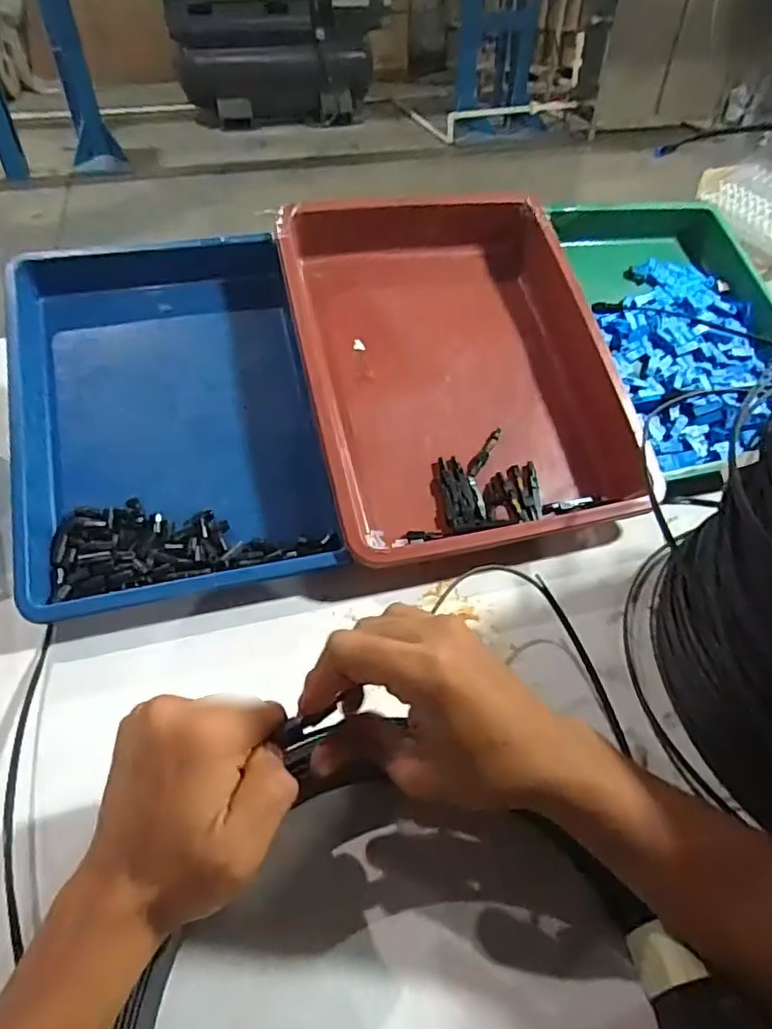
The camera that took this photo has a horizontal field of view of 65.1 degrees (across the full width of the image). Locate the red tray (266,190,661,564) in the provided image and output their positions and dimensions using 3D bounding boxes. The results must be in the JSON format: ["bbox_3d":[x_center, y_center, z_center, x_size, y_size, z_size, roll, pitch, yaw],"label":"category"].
[{"bbox_3d":[0.060,-0.132,0.548,0.266,0.081,0.346,-11,72,-10],"label":"red tray"}]

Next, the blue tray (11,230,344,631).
[{"bbox_3d":[-0.178,-0.095,0.496,0.228,0.056,0.335,-9,70,-16],"label":"blue tray"}]

